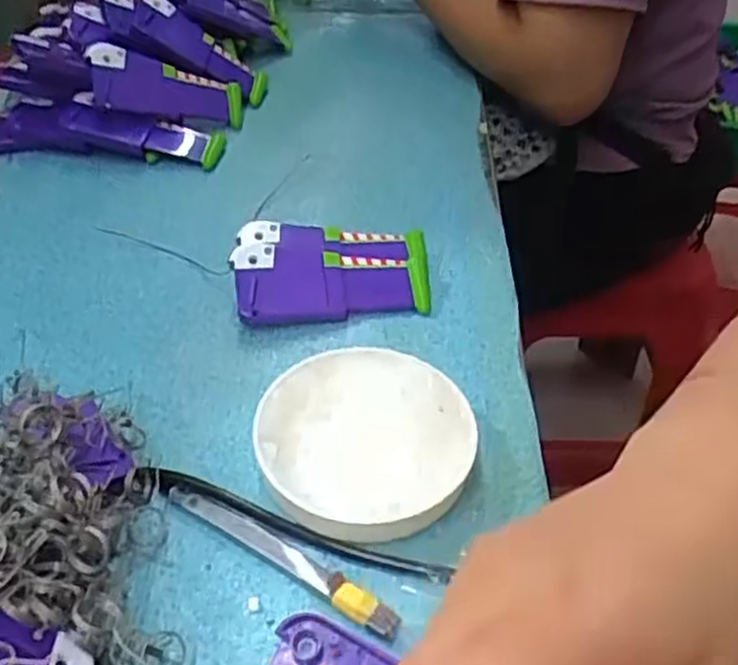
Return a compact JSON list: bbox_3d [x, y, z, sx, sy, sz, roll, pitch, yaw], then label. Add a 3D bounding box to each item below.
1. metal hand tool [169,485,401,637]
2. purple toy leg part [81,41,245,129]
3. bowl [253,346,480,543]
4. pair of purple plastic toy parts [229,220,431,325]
[{"bbox_3d":[-0.041,0.099,0.336,0.125,0.011,0.013,26,49,22],"label":"metal hand tool"},{"bbox_3d":[-0.158,-0.193,0.588,0.120,0.013,0.049,1,77,-32],"label":"purple toy leg part"},{"bbox_3d":[-0.002,0.053,0.374,0.104,0.025,0.102,1,44,-1],"label":"bowl"},{"bbox_3d":[-0.023,-0.041,0.472,0.120,0.030,0.074,-6,45,-9],"label":"pair of purple plastic toy parts"}]

